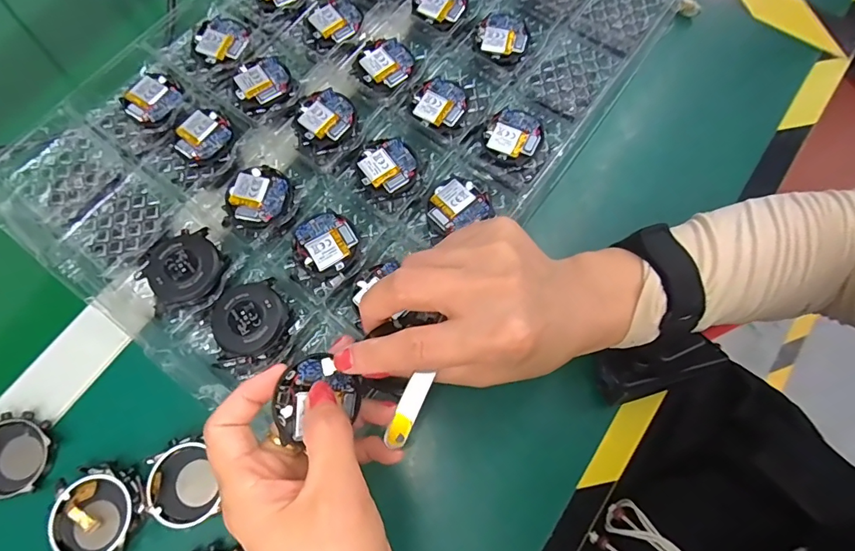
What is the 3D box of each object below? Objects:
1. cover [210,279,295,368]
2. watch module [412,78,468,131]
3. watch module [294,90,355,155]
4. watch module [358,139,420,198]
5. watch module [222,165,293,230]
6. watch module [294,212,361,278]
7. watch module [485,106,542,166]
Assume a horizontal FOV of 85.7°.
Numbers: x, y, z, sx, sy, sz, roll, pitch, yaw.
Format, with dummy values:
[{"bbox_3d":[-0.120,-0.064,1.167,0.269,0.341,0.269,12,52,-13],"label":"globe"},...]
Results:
[{"bbox_3d":[-0.109,0.028,0.284,0.046,0.014,0.043,-23,75,-6],"label":"cover"},{"bbox_3d":[0.009,-0.124,0.331,0.037,0.006,0.038,27,76,8],"label":"watch module"},{"bbox_3d":[-0.073,-0.111,0.328,0.038,0.006,0.049,16,75,5],"label":"watch module"},{"bbox_3d":[-0.026,-0.075,0.318,0.040,0.007,0.039,-29,76,-7],"label":"watch module"},{"bbox_3d":[-0.114,-0.053,0.311,0.044,0.009,0.042,3,74,2],"label":"watch module"},{"bbox_3d":[-0.065,-0.021,0.301,0.038,0.009,0.041,-31,76,-8],"label":"watch module"},{"bbox_3d":[0.060,-0.098,0.320,0.037,0.009,0.044,30,77,9],"label":"watch module"}]

